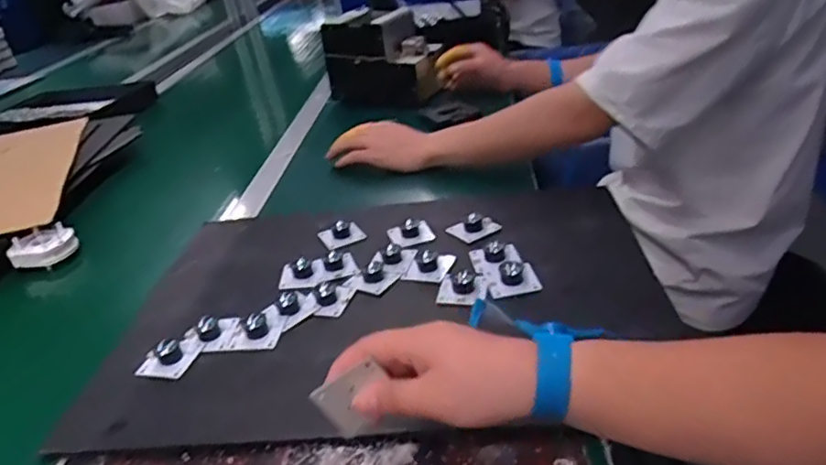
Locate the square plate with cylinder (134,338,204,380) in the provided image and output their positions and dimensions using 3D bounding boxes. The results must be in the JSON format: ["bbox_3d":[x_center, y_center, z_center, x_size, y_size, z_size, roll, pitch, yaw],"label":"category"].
[{"bbox_3d":[-0.207,0.101,0.528,0.042,0.019,0.047,4,31,18],"label":"square plate with cylinder"}]

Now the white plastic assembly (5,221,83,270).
[{"bbox_3d":[-0.437,0.019,0.735,0.038,0.036,0.071,20,40,41],"label":"white plastic assembly"}]

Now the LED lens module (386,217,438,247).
[{"bbox_3d":[-0.002,0.001,0.662,0.049,0.022,0.031,-5,30,2],"label":"LED lens module"}]

